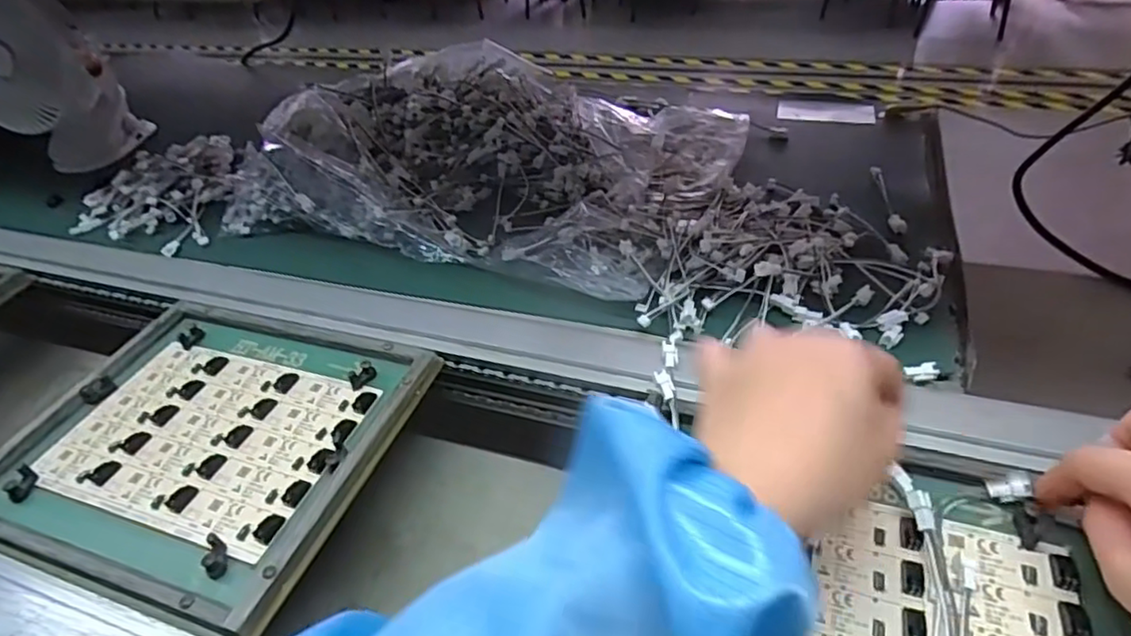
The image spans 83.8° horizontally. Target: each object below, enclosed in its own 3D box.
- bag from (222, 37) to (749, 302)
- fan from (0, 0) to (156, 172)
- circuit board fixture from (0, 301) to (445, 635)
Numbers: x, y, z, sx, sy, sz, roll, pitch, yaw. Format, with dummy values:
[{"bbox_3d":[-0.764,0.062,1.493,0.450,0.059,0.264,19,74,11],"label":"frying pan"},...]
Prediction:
[{"bbox_3d":[-0.072,-0.154,0.583,0.423,0.069,0.282,11,43,20],"label":"bag"},{"bbox_3d":[-0.566,-0.255,0.694,0.146,0.197,0.110,-34,47,-28],"label":"fan"},{"bbox_3d":[-0.236,0.078,0.422,0.251,0.021,0.205,9,43,19],"label":"circuit board fixture"}]

